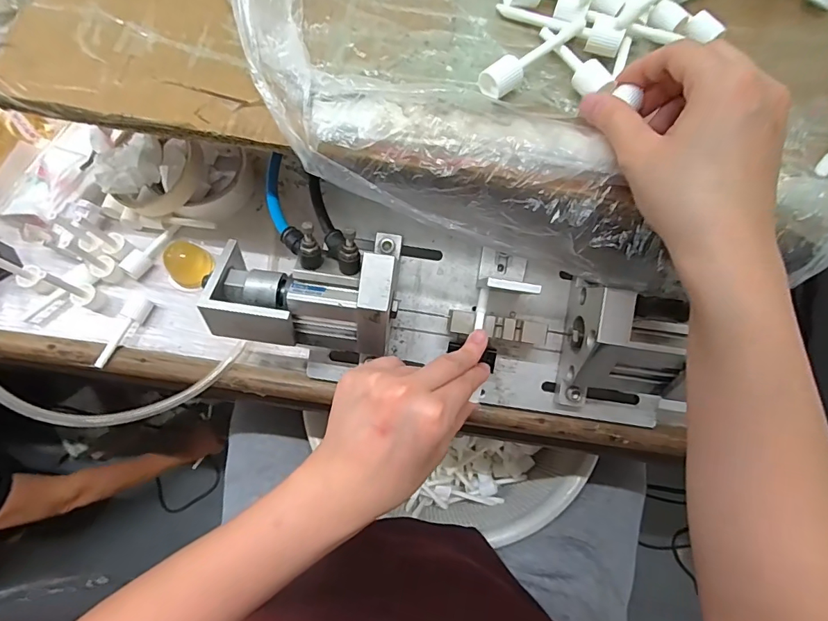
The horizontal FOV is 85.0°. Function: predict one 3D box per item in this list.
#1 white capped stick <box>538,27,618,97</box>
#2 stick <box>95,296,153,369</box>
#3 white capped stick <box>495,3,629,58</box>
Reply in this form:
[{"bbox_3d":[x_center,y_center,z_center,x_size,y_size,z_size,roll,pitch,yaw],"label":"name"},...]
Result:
[{"bbox_3d":[0.097,-0.155,0.280,0.018,0.014,0.063,-32,78,-10],"label":"white capped stick"},{"bbox_3d":[-0.242,0.017,0.373,0.017,0.017,0.063,25,75,5],"label":"stick"},{"bbox_3d":[0.094,-0.186,0.290,0.081,0.015,0.015,26,75,5],"label":"white capped stick"}]

